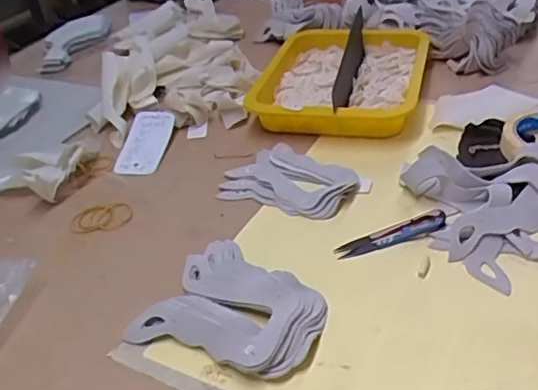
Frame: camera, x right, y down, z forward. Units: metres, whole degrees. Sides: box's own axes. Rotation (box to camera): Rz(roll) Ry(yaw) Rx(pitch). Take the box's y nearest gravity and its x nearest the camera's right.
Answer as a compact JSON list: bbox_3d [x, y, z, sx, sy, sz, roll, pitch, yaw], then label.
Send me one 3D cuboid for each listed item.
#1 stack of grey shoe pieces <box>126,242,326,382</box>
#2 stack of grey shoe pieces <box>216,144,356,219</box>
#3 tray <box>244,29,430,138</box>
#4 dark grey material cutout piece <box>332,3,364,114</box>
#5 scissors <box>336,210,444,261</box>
[{"bbox_3d":[-0.024,0.084,0.448,0.136,0.018,0.110,11,37,25],"label":"stack of grey shoe pieces"},{"bbox_3d":[0.023,-0.016,0.594,0.135,0.018,0.098,16,39,30],"label":"stack of grey shoe pieces"},{"bbox_3d":[0.099,-0.156,0.759,0.212,0.050,0.287,3,34,14],"label":"tray"},{"bbox_3d":[0.110,-0.173,0.746,0.009,0.052,0.271,-6,37,22],"label":"dark grey material cutout piece"},{"bbox_3d":[0.108,0.033,0.501,0.101,0.015,0.021,-13,34,-11],"label":"scissors"}]

